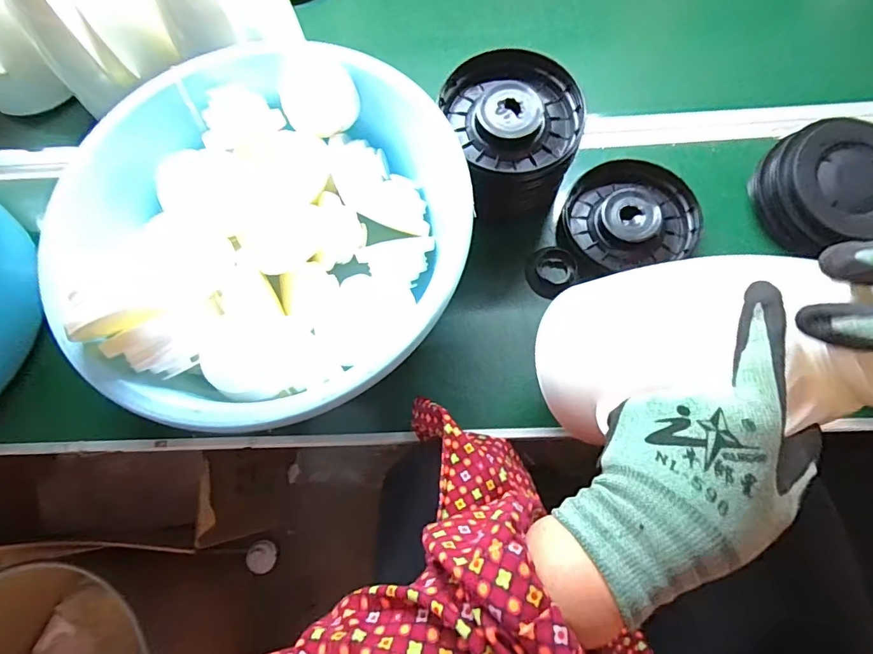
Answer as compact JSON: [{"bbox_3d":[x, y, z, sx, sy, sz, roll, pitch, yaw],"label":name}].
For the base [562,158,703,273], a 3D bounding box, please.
[{"bbox_3d":[0.216,-0.131,0.538,0.136,0.030,0.130,-1,72,2],"label":"base"}]

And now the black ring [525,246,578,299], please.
[{"bbox_3d":[0.126,-0.063,0.529,0.054,0.013,0.055,-1,72,2],"label":"black ring"}]

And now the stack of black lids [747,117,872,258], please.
[{"bbox_3d":[0.422,-0.145,0.512,0.143,0.075,0.138,-16,72,-3],"label":"stack of black lids"}]

